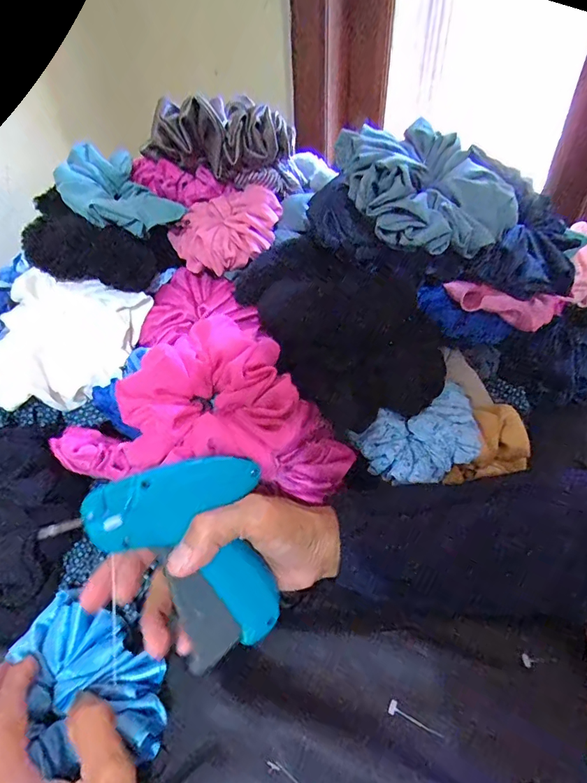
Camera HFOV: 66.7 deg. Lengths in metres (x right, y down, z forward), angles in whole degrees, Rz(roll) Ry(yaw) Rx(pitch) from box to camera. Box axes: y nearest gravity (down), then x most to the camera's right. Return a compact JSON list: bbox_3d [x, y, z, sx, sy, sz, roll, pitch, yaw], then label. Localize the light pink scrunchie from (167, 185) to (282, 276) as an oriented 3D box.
[{"bbox_3d":[-0.058,-0.145,0.398,0.094,0.042,0.073,-21,46,-19],"label":"light pink scrunchie"}]

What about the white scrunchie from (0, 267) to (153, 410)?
[{"bbox_3d":[-0.192,-0.040,0.376,0.119,0.063,0.105,4,44,6],"label":"white scrunchie"}]

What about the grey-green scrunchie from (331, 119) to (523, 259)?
[{"bbox_3d":[0.098,-0.149,0.321,0.115,0.054,0.098,-10,43,-8],"label":"grey-green scrunchie"}]

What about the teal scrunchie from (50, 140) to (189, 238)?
[{"bbox_3d":[-0.157,-0.171,0.383,0.106,0.038,0.078,42,53,7],"label":"teal scrunchie"}]

